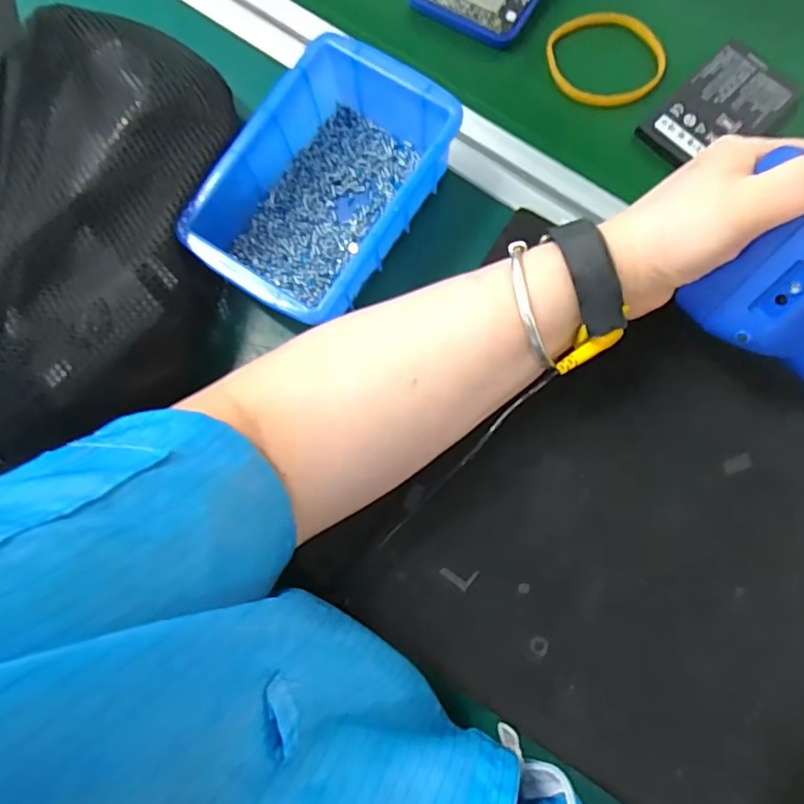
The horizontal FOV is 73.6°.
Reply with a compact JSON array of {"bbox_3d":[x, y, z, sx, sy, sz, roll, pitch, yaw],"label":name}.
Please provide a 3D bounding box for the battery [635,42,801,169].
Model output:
[{"bbox_3d":[0.197,-0.180,0.336,0.092,0.007,0.058,-42,81,-3],"label":"battery"}]

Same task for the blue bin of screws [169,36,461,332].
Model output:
[{"bbox_3d":[-0.044,-0.121,0.313,0.096,0.055,0.146,34,85,8],"label":"blue bin of screws"}]

